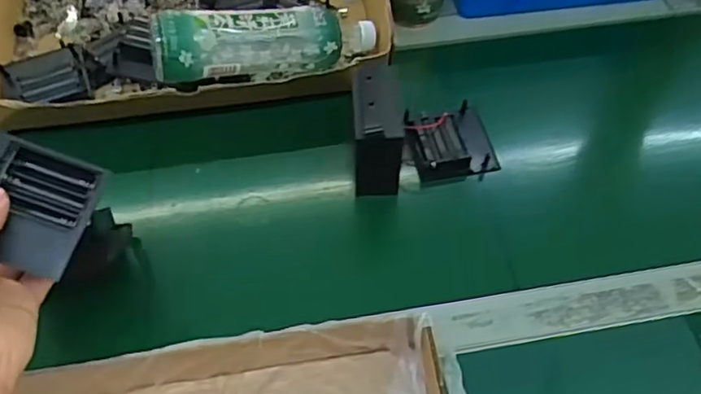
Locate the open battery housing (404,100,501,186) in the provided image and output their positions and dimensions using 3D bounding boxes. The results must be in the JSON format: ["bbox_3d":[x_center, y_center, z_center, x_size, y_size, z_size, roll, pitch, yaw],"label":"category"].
[{"bbox_3d":[0.095,-0.054,0.582,0.079,0.022,0.082,-9,56,-6],"label":"open battery housing"}]

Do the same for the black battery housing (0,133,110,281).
[{"bbox_3d":[-0.208,0.004,0.388,0.081,0.012,0.075,22,61,-10],"label":"black battery housing"}]

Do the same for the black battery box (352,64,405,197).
[{"bbox_3d":[0.024,-0.061,0.529,0.040,0.081,0.071,-2,55,-2],"label":"black battery box"}]

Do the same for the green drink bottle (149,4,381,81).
[{"bbox_3d":[-0.081,-0.150,0.599,0.221,0.075,0.067,-10,54,-25],"label":"green drink bottle"}]

